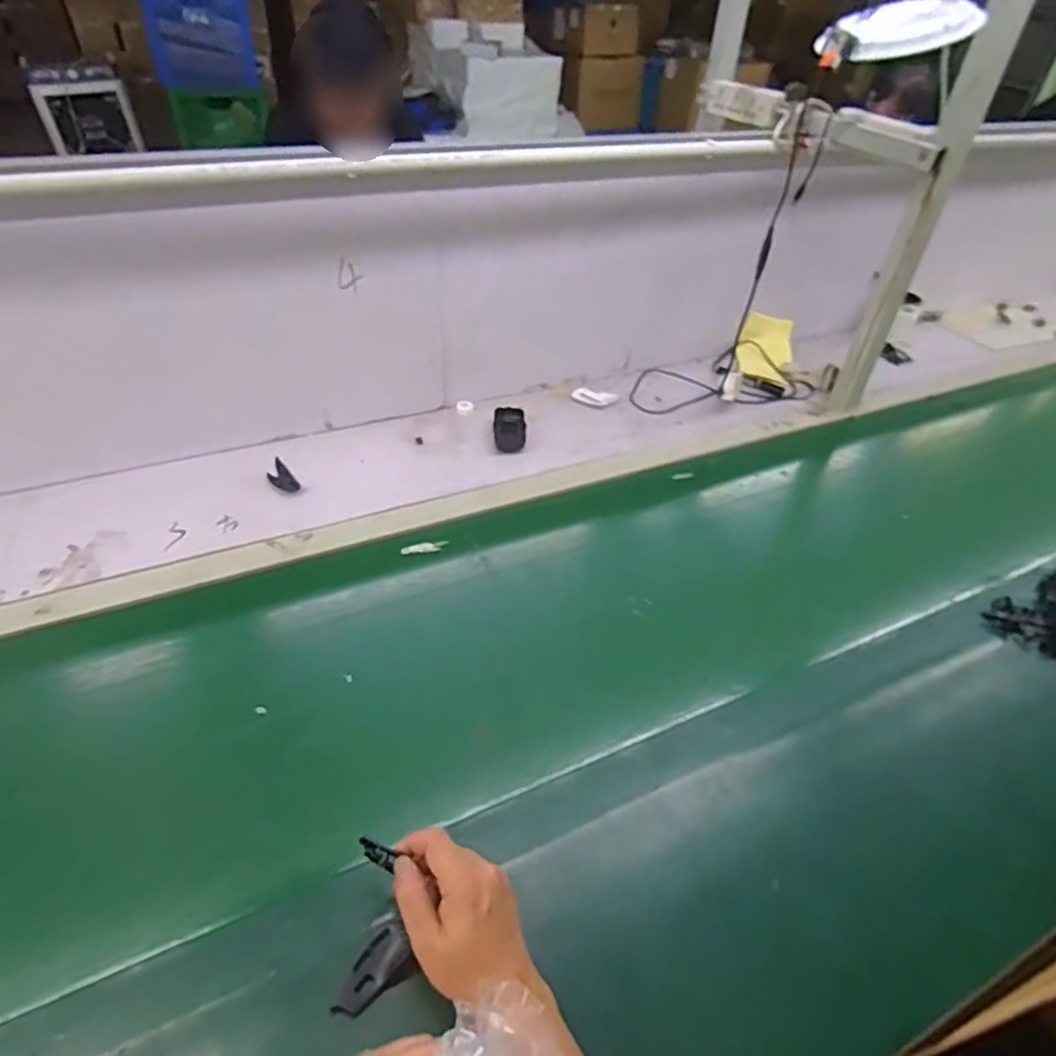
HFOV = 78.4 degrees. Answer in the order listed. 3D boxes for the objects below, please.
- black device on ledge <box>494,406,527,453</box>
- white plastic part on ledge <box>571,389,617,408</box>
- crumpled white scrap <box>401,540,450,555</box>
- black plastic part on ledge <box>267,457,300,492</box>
[{"bbox_3d":[-0.029,-0.163,1.058,0.052,0.021,0.111,0,43,-4],"label":"black device on ledge"},{"bbox_3d":[0.119,-0.233,1.162,0.077,0.008,0.052,14,44,10],"label":"white plastic part on ledge"},{"bbox_3d":[-0.137,0.027,0.865,0.061,0.006,0.015,-6,44,-11],"label":"crumpled white scrap"},{"bbox_3d":[-0.362,-0.075,0.944,0.031,0.007,0.076,-28,52,-30],"label":"black plastic part on ledge"}]

